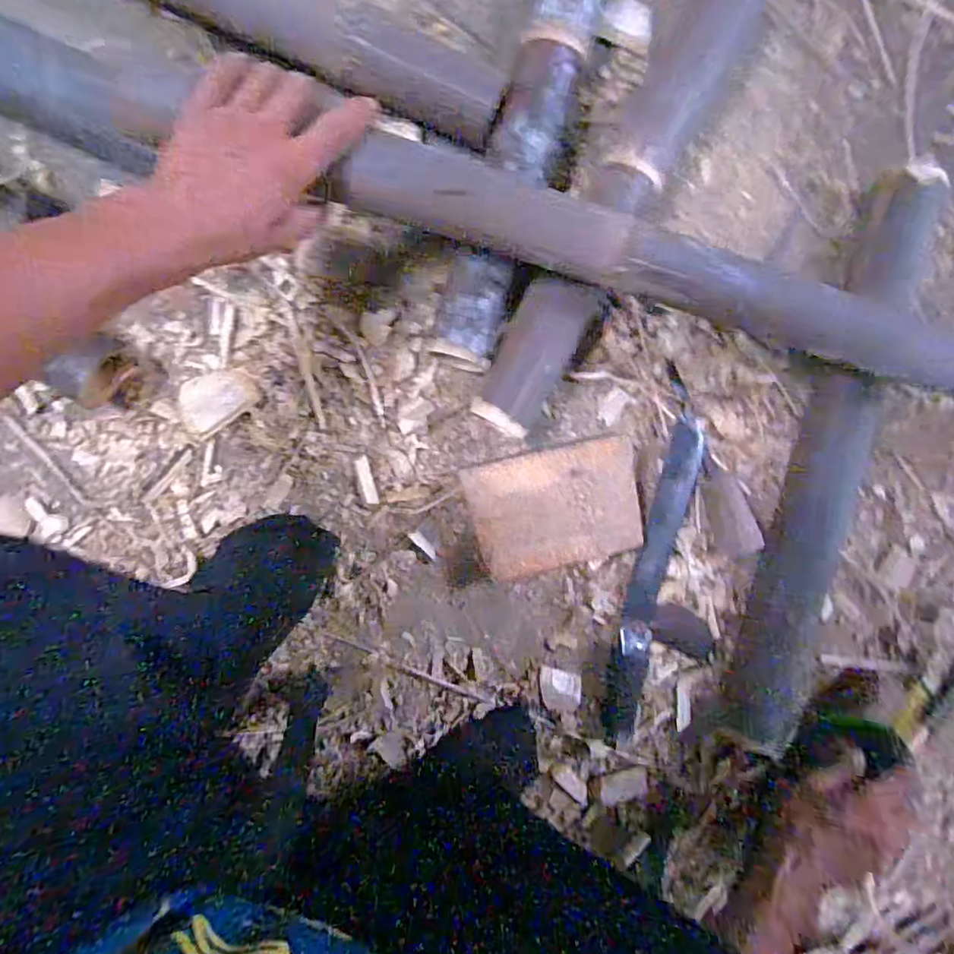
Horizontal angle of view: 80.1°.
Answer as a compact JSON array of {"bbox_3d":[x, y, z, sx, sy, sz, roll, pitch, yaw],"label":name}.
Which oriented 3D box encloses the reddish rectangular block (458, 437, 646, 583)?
[{"bbox_3d":[0.079,0.033,0.567,0.162,0.034,0.125,-15,97,-6],"label":"reddish rectangular block"}]

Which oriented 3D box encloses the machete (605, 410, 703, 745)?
[{"bbox_3d":[0.183,0.111,0.597,0.039,0.015,0.343,12,93,-8],"label":"machete"}]

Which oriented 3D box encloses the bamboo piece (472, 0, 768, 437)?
[{"bbox_3d":[0.134,-0.262,0.539,0.068,0.054,0.484,28,91,-9],"label":"bamboo piece"}]

